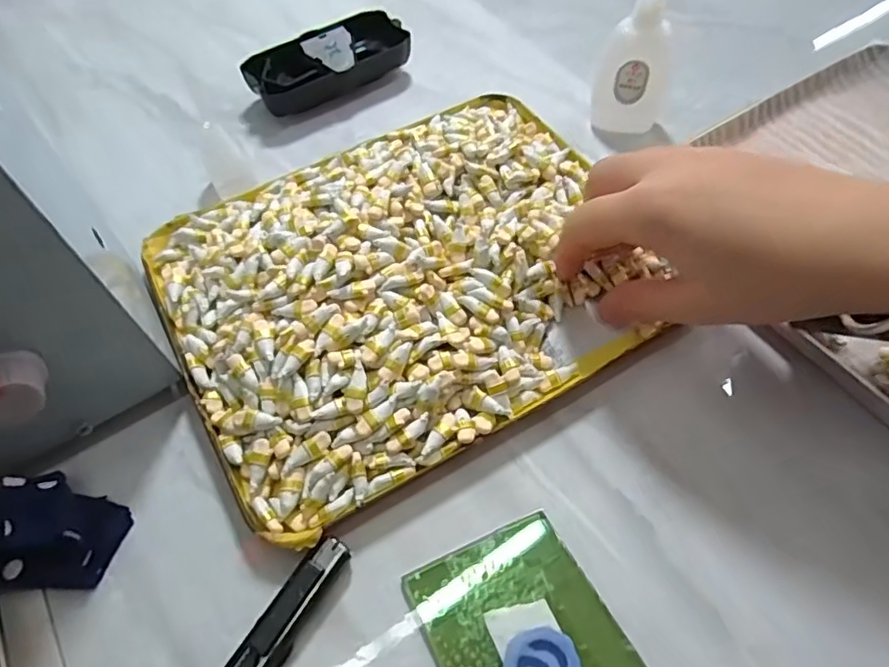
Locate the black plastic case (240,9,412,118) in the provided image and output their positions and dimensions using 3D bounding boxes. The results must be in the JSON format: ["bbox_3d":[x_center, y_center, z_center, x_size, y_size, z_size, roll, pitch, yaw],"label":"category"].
[{"bbox_3d":[-0.080,-0.187,0.405,0.110,0.032,0.045,-29,60,-13],"label":"black plastic case"}]

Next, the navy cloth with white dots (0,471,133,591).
[{"bbox_3d":[-0.166,0.081,0.238,0.053,0.030,0.042,11,59,11],"label":"navy cloth with white dots"}]

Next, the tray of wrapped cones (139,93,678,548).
[{"bbox_3d":[-0.016,-0.038,0.299,0.238,0.039,0.193,-30,60,-14],"label":"tray of wrapped cones"}]

